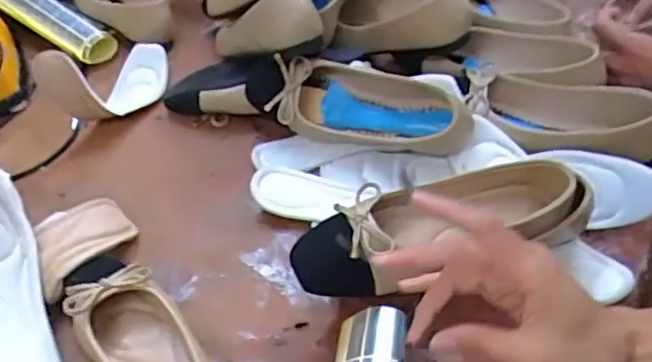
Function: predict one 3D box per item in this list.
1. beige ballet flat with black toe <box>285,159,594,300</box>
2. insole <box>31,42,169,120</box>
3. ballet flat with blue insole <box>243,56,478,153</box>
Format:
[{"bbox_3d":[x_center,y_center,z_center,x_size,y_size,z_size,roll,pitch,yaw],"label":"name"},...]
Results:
[{"bbox_3d":[0.095,0.032,0.487,0.248,0.049,0.079,-14,49,-11],"label":"beige ballet flat with black toe"},{"bbox_3d":[-0.253,-0.114,0.693,0.066,0.084,0.158,24,23,24],"label":"insole"},{"bbox_3d":[0.029,-0.085,0.621,0.243,0.064,0.085,10,51,14],"label":"ballet flat with blue insole"}]

